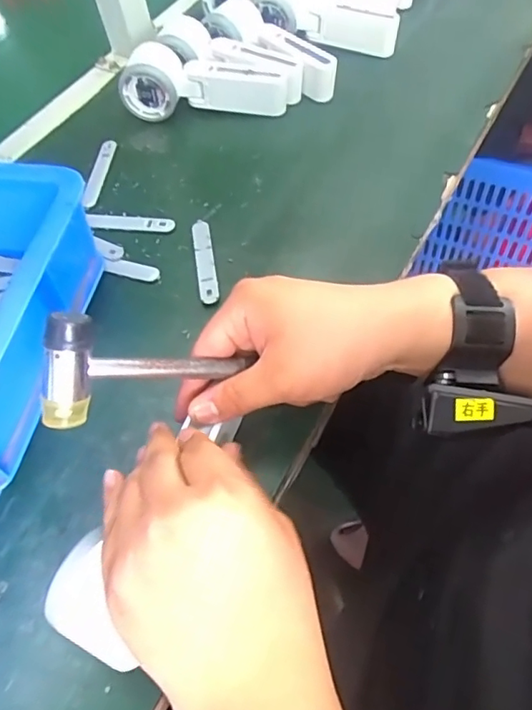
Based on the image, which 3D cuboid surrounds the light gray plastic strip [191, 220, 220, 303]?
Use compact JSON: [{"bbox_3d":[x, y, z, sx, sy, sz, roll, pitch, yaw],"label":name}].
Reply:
[{"bbox_3d":[-0.052,-0.081,0.453,0.017,0.004,0.094,-15,57,7],"label":"light gray plastic strip"}]

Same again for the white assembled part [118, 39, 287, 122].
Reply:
[{"bbox_3d":[-0.064,-0.281,0.549,0.168,0.055,0.050,-3,57,5],"label":"white assembled part"}]

